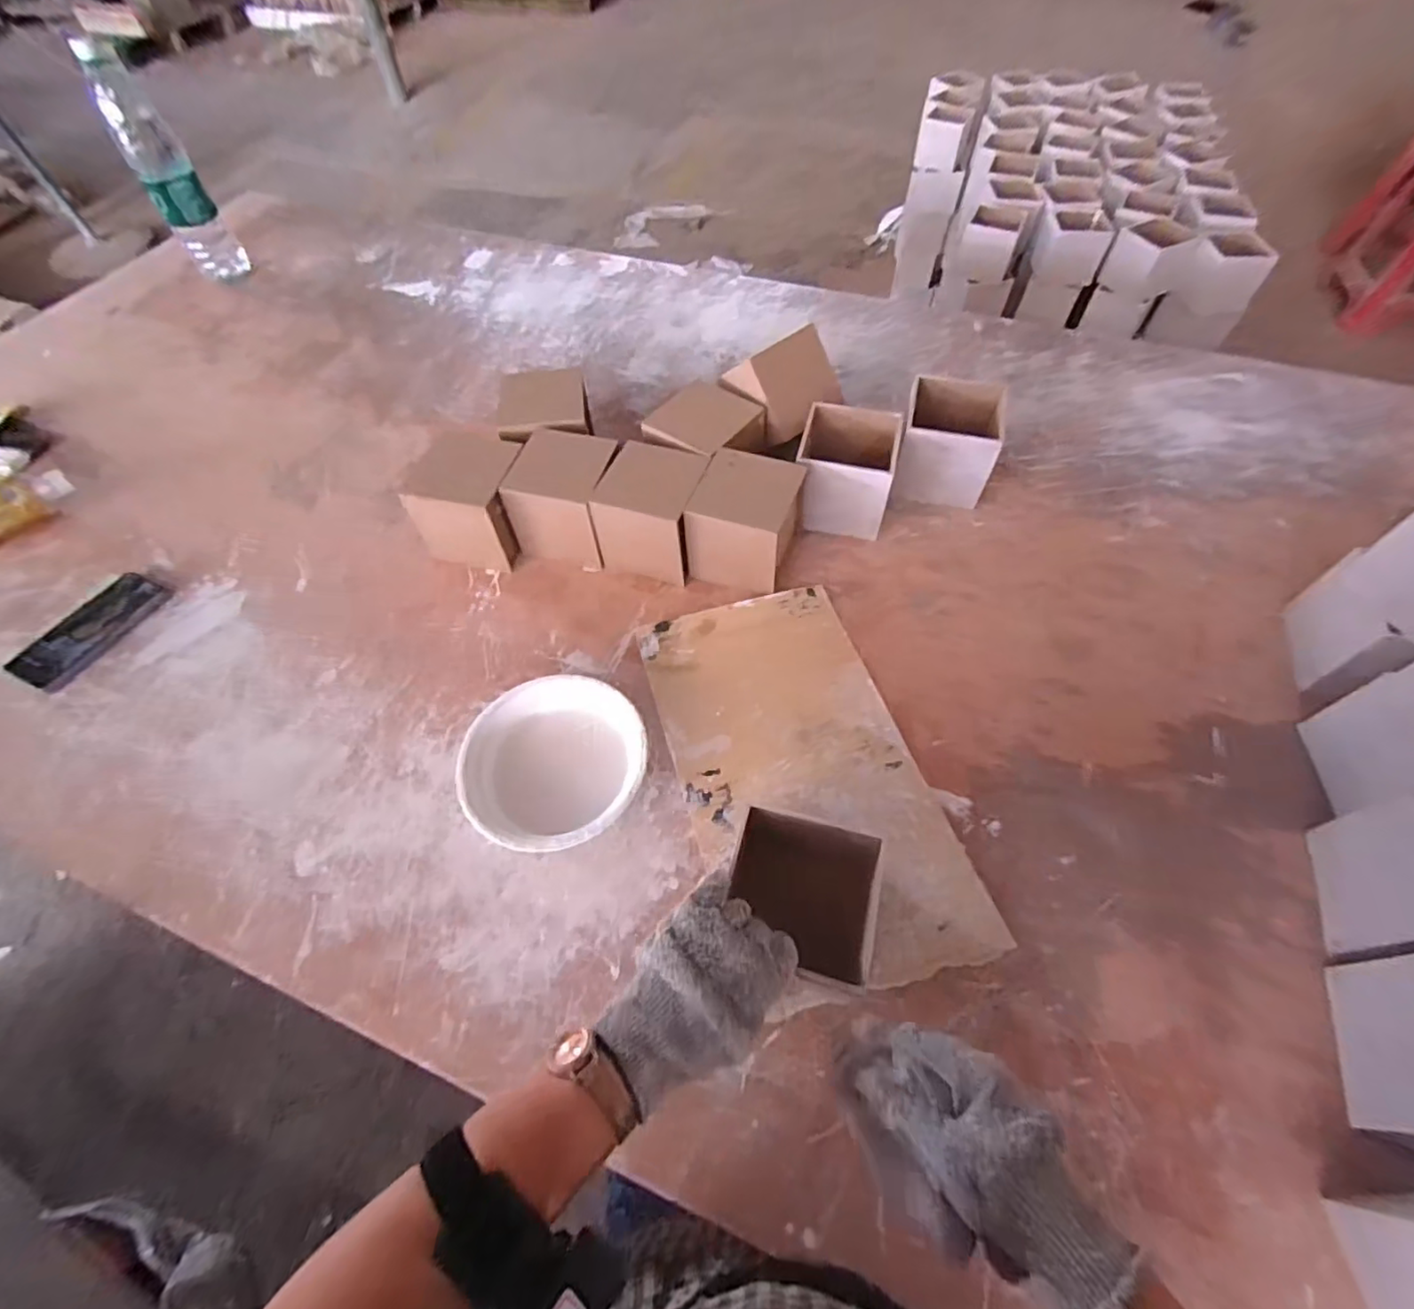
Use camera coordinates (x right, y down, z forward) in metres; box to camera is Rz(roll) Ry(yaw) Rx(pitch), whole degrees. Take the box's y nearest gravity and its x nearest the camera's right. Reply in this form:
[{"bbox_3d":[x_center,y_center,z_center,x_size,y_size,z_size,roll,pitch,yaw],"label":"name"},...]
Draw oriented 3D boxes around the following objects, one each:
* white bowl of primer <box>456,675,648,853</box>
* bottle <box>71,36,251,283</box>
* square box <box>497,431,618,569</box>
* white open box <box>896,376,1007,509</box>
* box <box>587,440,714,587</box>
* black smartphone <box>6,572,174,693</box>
[{"bbox_3d":[-0.144,0.107,0.582,0.166,0.055,0.164,-1,56,1],"label":"white bowl of primer"},{"bbox_3d":[-0.914,-0.807,1.043,0.090,0.326,0.099,-32,62,-19],"label":"bottle"},{"bbox_3d":[-0.171,-0.190,0.737,0.110,0.115,0.106,10,57,8],"label":"square box"},{"bbox_3d":[0.307,-0.268,0.785,0.112,0.108,0.131,14,58,10],"label":"white open box"},{"bbox_3d":[-0.064,-0.167,0.728,0.106,0.109,0.115,14,58,11],"label":"box"},{"bbox_3d":[-0.711,-0.032,0.702,0.077,0.017,0.155,16,58,11],"label":"black smartphone"}]

